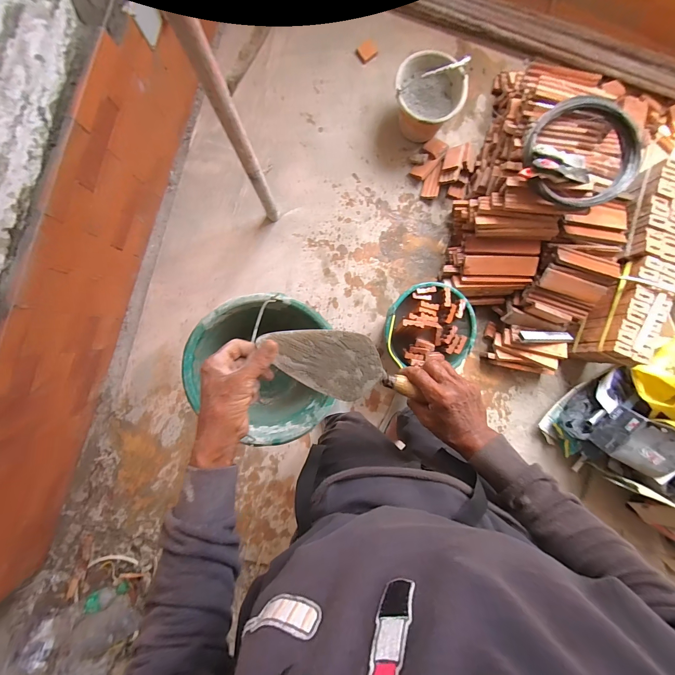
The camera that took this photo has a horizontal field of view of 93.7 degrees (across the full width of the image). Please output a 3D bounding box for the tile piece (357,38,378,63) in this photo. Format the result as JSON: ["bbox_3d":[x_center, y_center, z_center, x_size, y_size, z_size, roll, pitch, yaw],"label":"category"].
[{"bbox_3d":[0.112,-1.078,1.190,0.073,0.017,0.061,-37,92,-3],"label":"tile piece"}]

